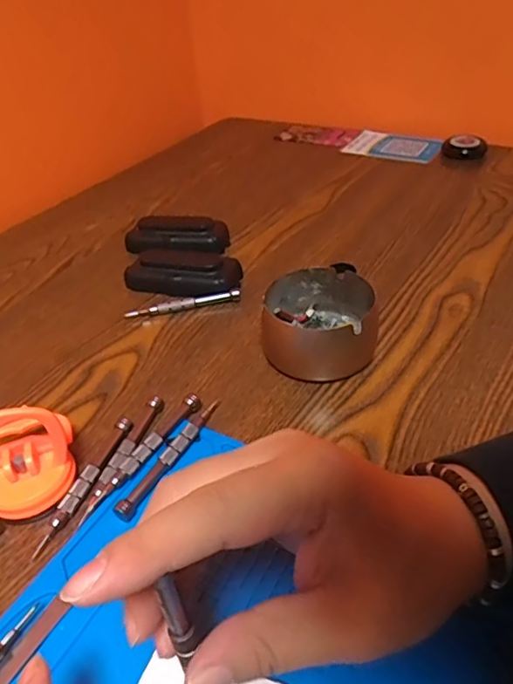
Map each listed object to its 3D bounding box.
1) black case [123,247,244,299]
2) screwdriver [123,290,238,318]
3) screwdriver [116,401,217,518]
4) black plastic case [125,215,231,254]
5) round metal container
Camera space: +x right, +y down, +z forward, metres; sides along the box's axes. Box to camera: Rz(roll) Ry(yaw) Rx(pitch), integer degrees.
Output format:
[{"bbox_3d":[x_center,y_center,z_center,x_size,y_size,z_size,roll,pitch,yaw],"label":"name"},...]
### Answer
[{"bbox_3d":[-0.072,-0.066,0.501,0.108,0.030,0.041,6,40,14],"label":"black case"},{"bbox_3d":[-0.065,-0.034,0.470,0.101,0.012,0.012,-10,39,-5],"label":"screwdriver"},{"bbox_3d":[-0.054,0.071,0.340,0.013,0.013,0.107,16,43,26],"label":"screwdriver"},{"bbox_3d":[-0.087,-0.114,0.566,0.110,0.028,0.049,2,39,10],"label":"black plastic case"},{"bbox_3d":[0.049,-0.015,0.409,0.082,0.048,0.086,-4,38,3],"label":"round metal container"}]

